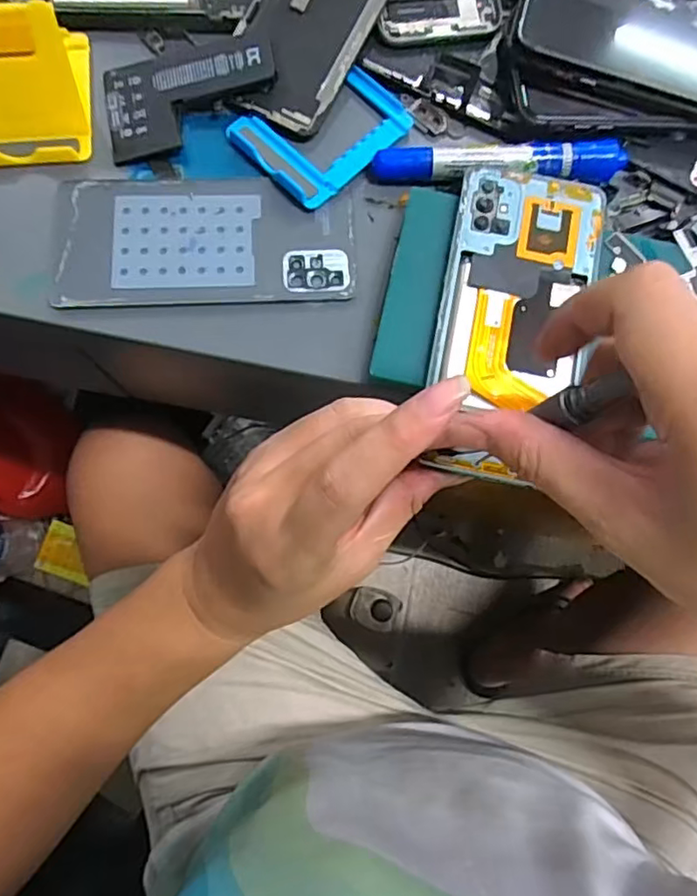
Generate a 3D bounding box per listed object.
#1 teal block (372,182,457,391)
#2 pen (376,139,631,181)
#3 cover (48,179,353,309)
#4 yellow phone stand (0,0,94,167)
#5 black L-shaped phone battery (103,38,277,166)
[{"bbox_3d":[0.034,-0.082,0.308,0.029,0.021,0.104,13,77,0],"label":"teal block"},{"bbox_3d":[0.083,-0.153,0.323,0.136,0.020,0.022,-2,77,-3],"label":"pen"},{"bbox_3d":[-0.076,-0.111,0.318,0.155,0.007,0.072,-2,77,-3],"label":"cover"},{"bbox_3d":[-0.177,-0.197,0.307,0.070,0.048,0.081,-5,78,-4],"label":"yellow phone stand"},{"bbox_3d":[-0.087,-0.193,0.327,0.095,0.006,0.056,-11,81,4],"label":"black L-shaped phone battery"}]

